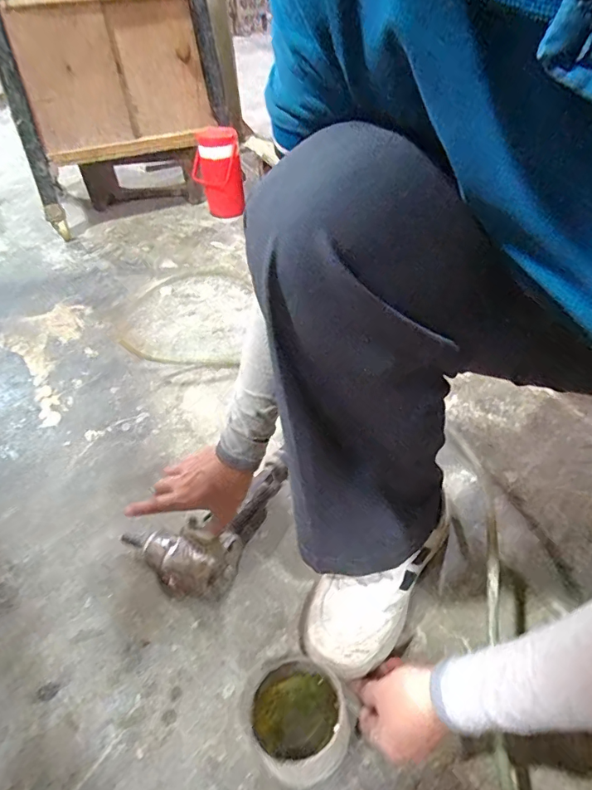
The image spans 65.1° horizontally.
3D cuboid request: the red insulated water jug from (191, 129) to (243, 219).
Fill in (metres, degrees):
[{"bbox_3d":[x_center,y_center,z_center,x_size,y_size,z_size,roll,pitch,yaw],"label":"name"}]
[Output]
[{"bbox_3d":[-0.211,-0.595,1.262,0.128,0.210,0.098,-11,43,-9],"label":"red insulated water jug"}]

